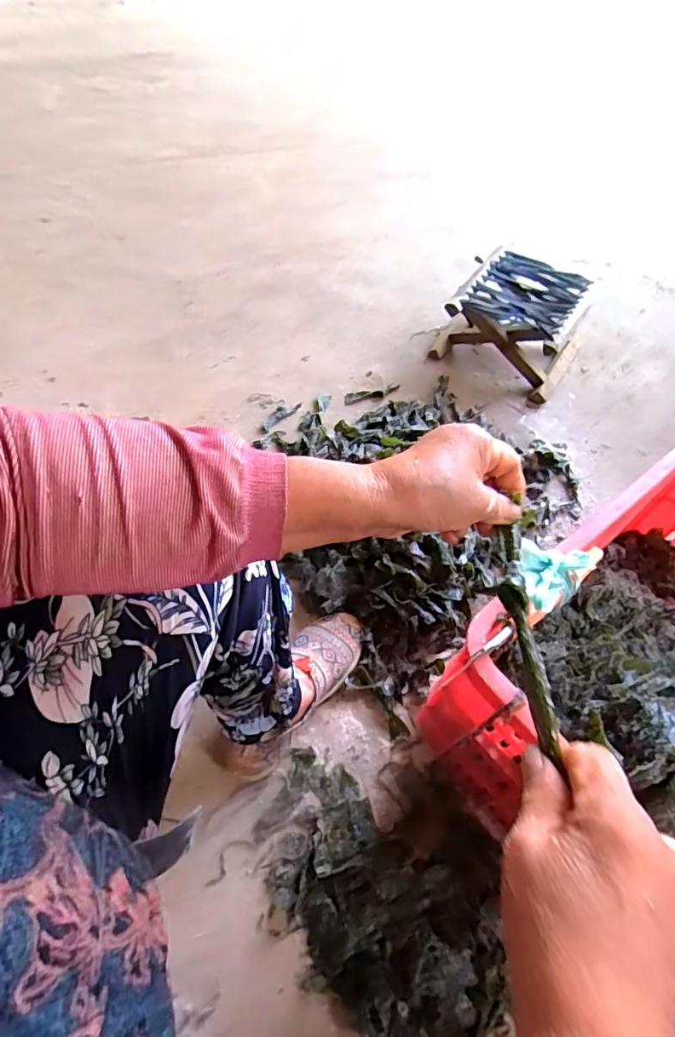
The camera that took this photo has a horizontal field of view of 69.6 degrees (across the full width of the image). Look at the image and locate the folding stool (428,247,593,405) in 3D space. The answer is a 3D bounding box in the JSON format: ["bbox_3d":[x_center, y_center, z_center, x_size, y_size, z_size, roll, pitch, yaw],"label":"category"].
[{"bbox_3d":[0.353,-0.391,0.976,0.262,0.139,0.239,27,59,13],"label":"folding stool"}]

